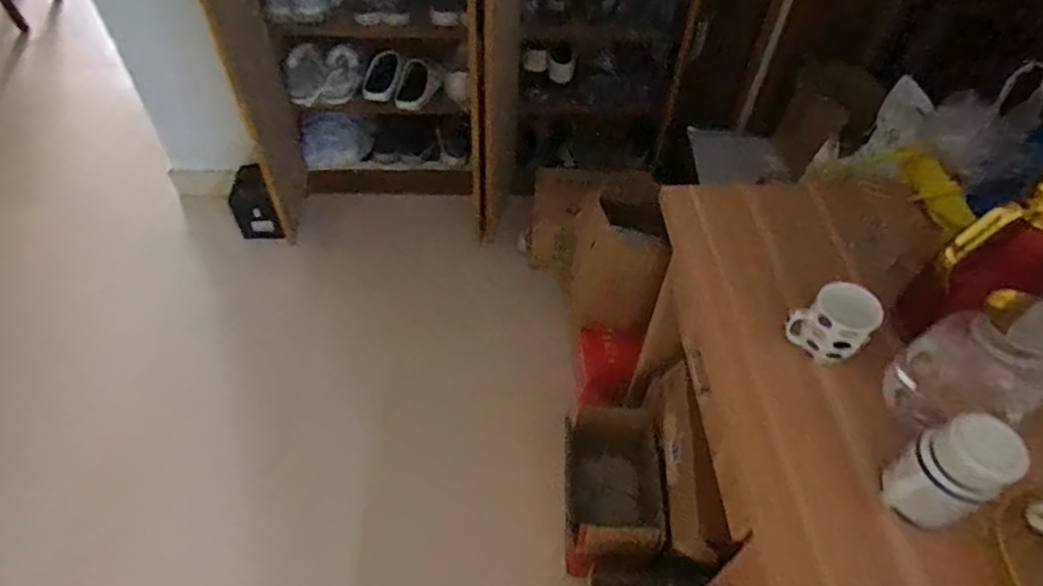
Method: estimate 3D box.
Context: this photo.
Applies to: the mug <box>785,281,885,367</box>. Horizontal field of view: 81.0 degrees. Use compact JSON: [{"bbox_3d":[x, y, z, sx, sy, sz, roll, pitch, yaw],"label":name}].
[{"bbox_3d":[0.415,0.044,0.813,0.101,0.099,0.076,33,57,23],"label":"mug"}]

